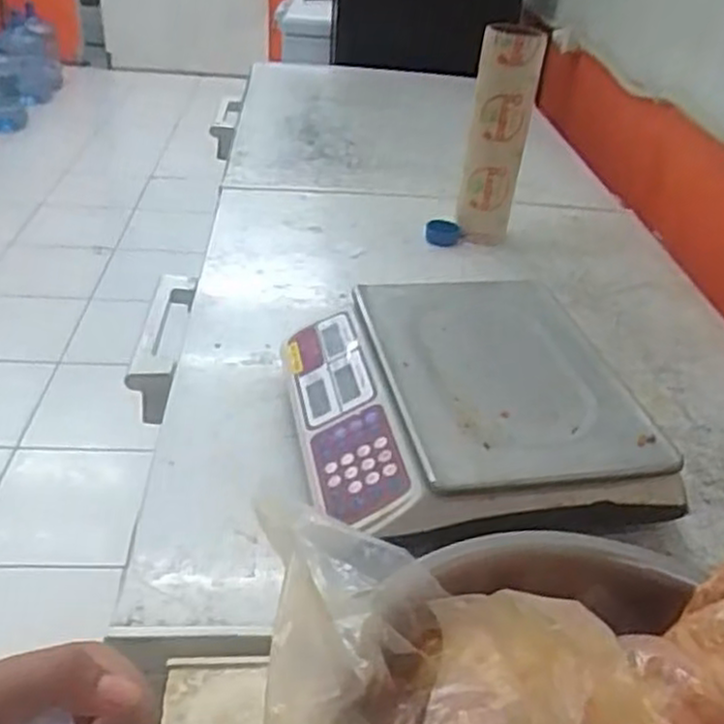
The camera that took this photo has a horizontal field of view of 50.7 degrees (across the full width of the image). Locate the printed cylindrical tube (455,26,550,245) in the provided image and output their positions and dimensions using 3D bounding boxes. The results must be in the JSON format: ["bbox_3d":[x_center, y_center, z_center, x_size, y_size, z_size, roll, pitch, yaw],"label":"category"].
[{"bbox_3d":[0.208,-0.332,1.181,0.093,0.328,0.083,8,34,7],"label":"printed cylindrical tube"}]

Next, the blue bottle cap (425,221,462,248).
[{"bbox_3d":[0.132,-0.209,1.247,0.057,0.030,0.032,8,34,7],"label":"blue bottle cap"}]

